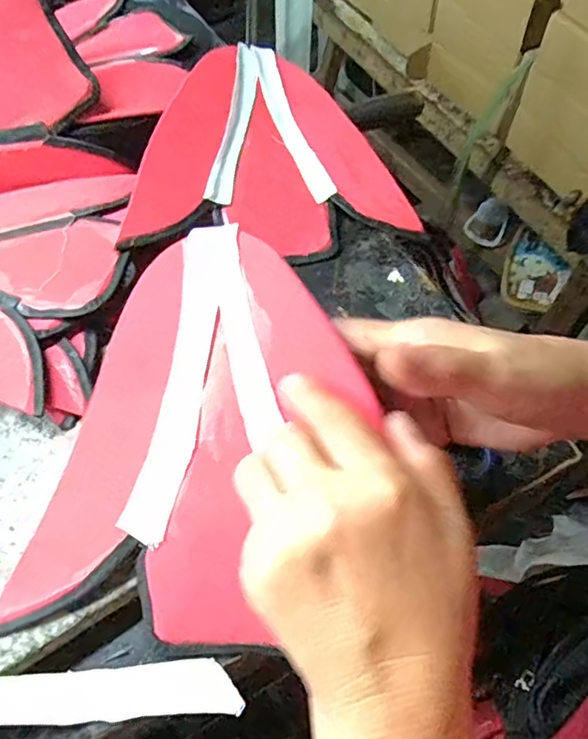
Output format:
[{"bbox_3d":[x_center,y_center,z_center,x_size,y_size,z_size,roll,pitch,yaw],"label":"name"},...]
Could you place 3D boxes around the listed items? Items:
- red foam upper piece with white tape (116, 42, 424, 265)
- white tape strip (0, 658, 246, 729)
[{"bbox_3d":[-0.019,-0.184,0.469,0.220,0.030,0.204,2,71,-13],"label":"red foam upper piece with white tape"},{"bbox_3d":[-0.137,0.164,0.279,0.216,0.006,0.026,5,43,-14],"label":"white tape strip"}]

